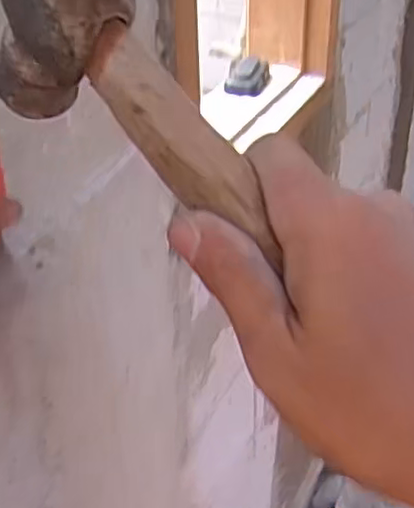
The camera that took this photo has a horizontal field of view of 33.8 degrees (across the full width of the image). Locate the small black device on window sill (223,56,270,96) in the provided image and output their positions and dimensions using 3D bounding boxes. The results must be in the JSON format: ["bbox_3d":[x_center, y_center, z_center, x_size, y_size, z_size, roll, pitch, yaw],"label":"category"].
[{"bbox_3d":[0.059,-0.259,0.979,0.050,0.034,0.091,9,35,16],"label":"small black device on window sill"}]

